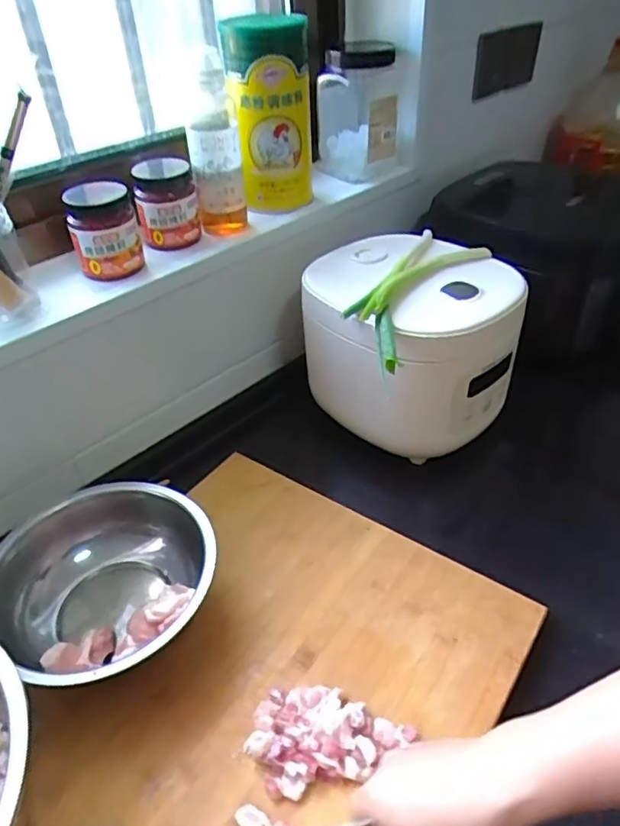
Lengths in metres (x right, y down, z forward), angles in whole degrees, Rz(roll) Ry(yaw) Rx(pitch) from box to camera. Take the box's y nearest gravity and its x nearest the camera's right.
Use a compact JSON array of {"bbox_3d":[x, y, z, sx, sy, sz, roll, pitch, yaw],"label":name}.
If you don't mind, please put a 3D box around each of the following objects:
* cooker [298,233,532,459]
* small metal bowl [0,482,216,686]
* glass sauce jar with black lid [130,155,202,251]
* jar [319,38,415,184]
[{"bbox_3d":[0.120,-0.086,0.721,0.208,0.181,0.226,-2,39,2],"label":"cooker"},{"bbox_3d":[-0.182,0.152,0.528,0.169,0.074,0.198,18,44,25],"label":"small metal bowl"},{"bbox_3d":[-0.165,-0.244,0.680,0.068,0.084,0.059,-10,39,-9],"label":"glass sauce jar with black lid"},{"bbox_3d":[0.081,-0.434,0.861,0.145,0.169,0.121,2,39,7],"label":"jar"}]

